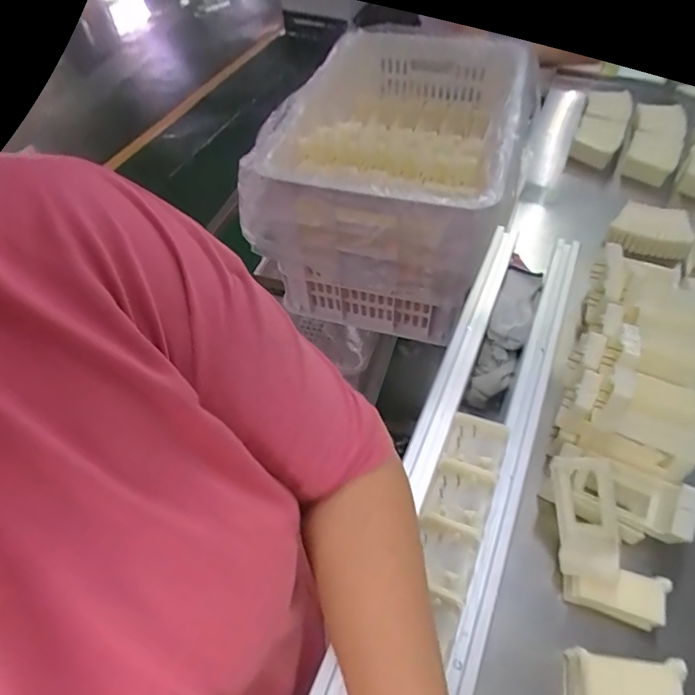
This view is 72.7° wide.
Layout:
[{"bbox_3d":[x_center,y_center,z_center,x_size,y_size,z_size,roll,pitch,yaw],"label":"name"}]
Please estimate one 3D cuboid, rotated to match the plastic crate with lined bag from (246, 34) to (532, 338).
[{"bbox_3d":[0.117,-0.362,0.945,0.421,0.318,0.663,16,55,15],"label":"plastic crate with lined bag"}]

